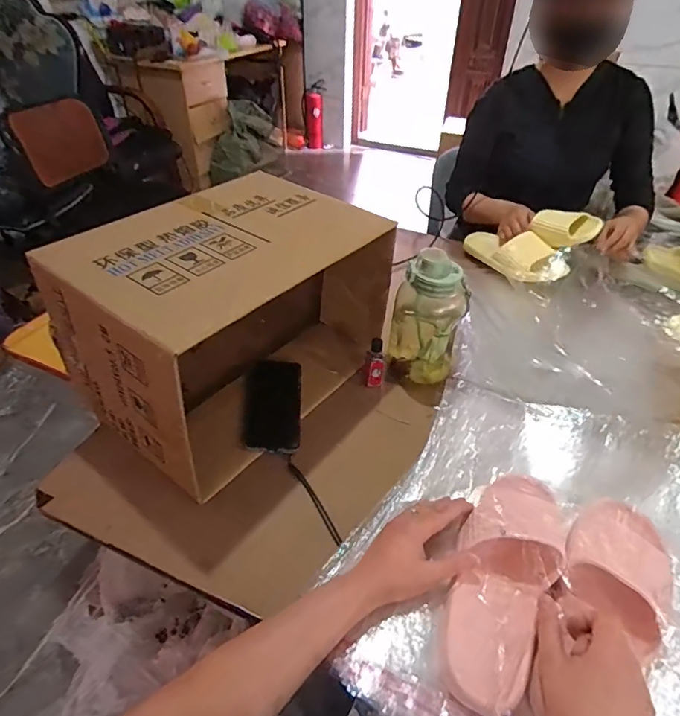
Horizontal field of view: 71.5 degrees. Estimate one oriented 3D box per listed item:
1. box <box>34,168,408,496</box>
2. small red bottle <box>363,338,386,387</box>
[{"bbox_3d":[-0.155,-0.070,0.696,0.268,0.250,0.418,27,47,27],"label":"box"},{"bbox_3d":[0.056,0.007,0.755,0.031,0.071,0.041,8,41,8],"label":"small red bottle"}]

